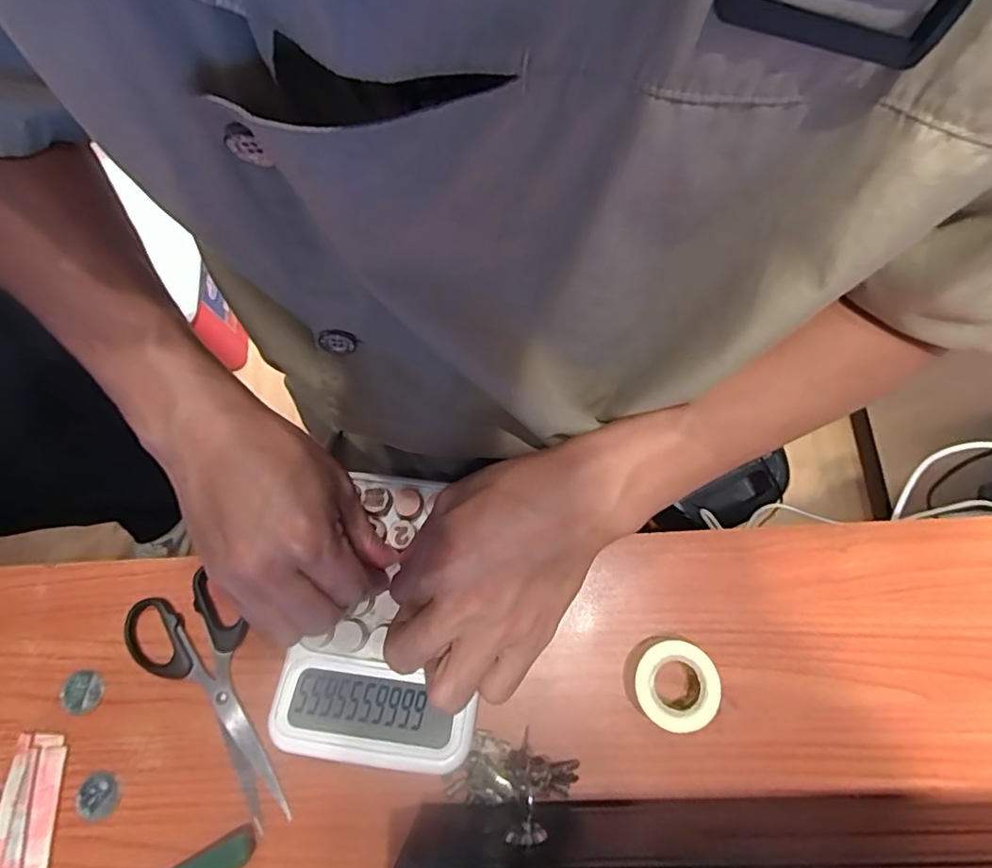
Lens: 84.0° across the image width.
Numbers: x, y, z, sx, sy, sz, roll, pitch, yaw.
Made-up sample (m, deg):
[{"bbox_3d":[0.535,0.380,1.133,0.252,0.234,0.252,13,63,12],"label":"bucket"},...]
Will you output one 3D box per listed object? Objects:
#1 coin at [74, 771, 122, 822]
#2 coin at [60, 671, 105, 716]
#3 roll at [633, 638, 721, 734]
[{"bbox_3d":[-0.224,0.203,0.308,0.024,0.004,0.023,0,73,1],"label":"coin"},{"bbox_3d":[-0.244,0.152,0.324,0.025,0.004,0.023,0,73,1],"label":"coin"},{"bbox_3d":[0.097,0.137,0.305,0.042,0.026,0.044,0,73,1],"label":"roll"}]

